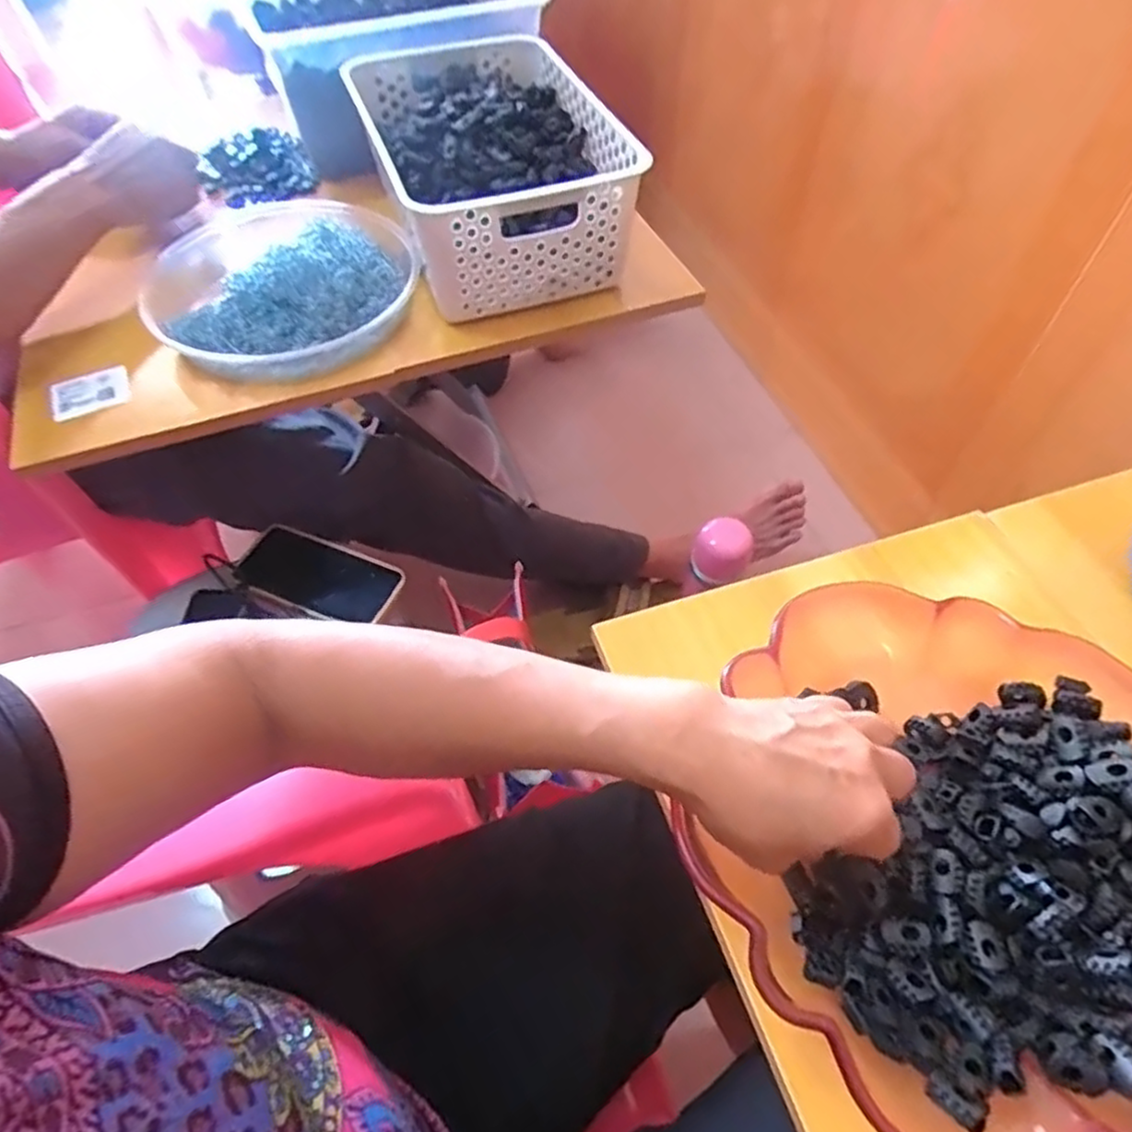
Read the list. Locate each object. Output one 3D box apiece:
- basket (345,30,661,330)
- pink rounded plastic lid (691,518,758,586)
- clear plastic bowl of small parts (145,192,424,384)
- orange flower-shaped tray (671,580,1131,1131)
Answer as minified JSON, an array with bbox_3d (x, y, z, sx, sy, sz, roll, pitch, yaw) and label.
[{"bbox_3d":[-0.072,-0.380,0.672,0.202,0.108,0.317,-14,55,-9],"label":"basket"},{"bbox_3d":[0.173,-0.015,0.784,0.060,0.050,0.058,-1,54,1],"label":"pink rounded plastic lid"},{"bbox_3d":[-0.256,-0.262,0.636,0.228,0.071,0.228,-26,58,-17],"label":"clear plastic bowl of small parts"},{"bbox_3d":[0.184,0.132,0.339,0.246,0.049,0.252,14,56,11],"label":"orange flower-shaped tray"}]

